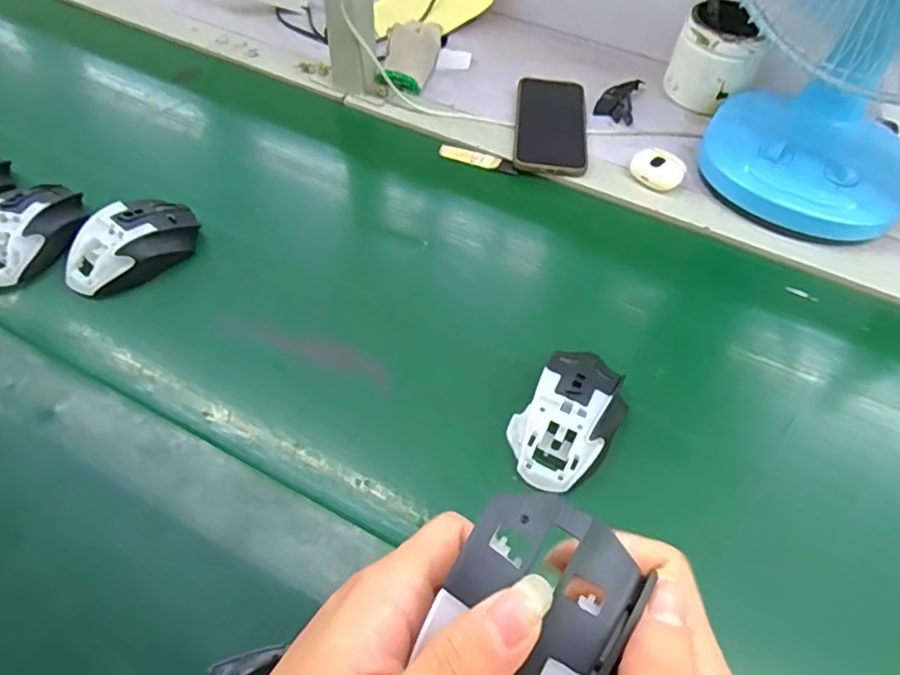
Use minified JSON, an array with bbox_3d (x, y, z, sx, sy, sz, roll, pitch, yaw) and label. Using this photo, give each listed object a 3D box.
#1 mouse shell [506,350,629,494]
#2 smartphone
[{"bbox_3d":[0.087,0.055,0.425,0.065,0.031,0.108,29,57,19],"label":"mouse shell"},{"bbox_3d":[0.110,-0.233,0.644,0.074,0.012,0.162,6,53,3],"label":"smartphone"}]

